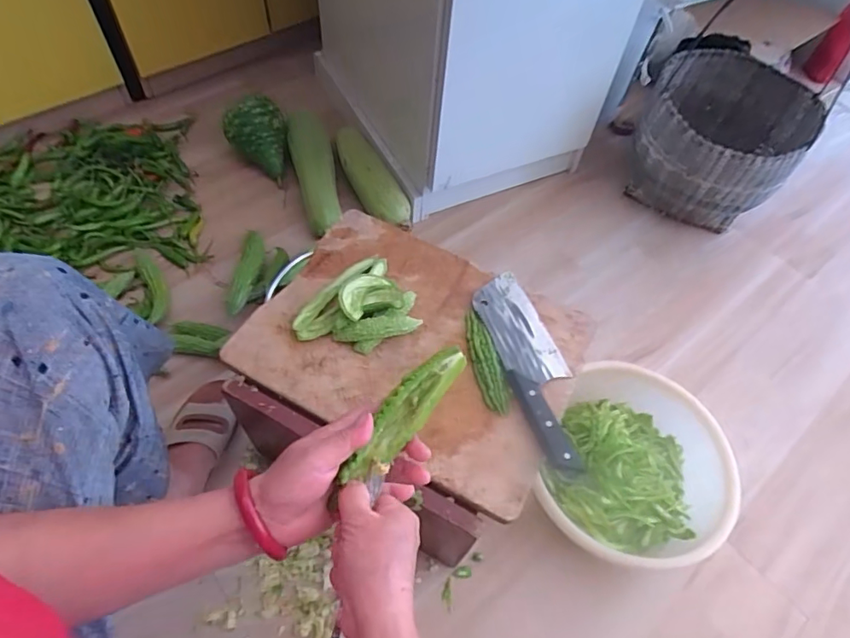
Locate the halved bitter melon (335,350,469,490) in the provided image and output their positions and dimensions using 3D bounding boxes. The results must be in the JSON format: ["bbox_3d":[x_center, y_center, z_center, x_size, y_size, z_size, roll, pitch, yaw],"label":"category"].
[{"bbox_3d":[-0.017,0.076,0.419,0.030,0.025,0.132,37,81,18],"label":"halved bitter melon"}]

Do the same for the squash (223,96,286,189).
[{"bbox_3d":[-0.347,-0.365,1.098,0.122,0.140,0.132,-15,59,-13],"label":"squash"}]

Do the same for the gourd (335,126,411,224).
[{"bbox_3d":[-0.121,-0.301,1.088,0.076,0.061,0.294,-24,62,-18],"label":"gourd"}]

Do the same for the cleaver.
[{"bbox_3d":[0.135,0.056,0.645,0.080,0.016,0.265,-15,58,-14],"label":"cleaver"}]

